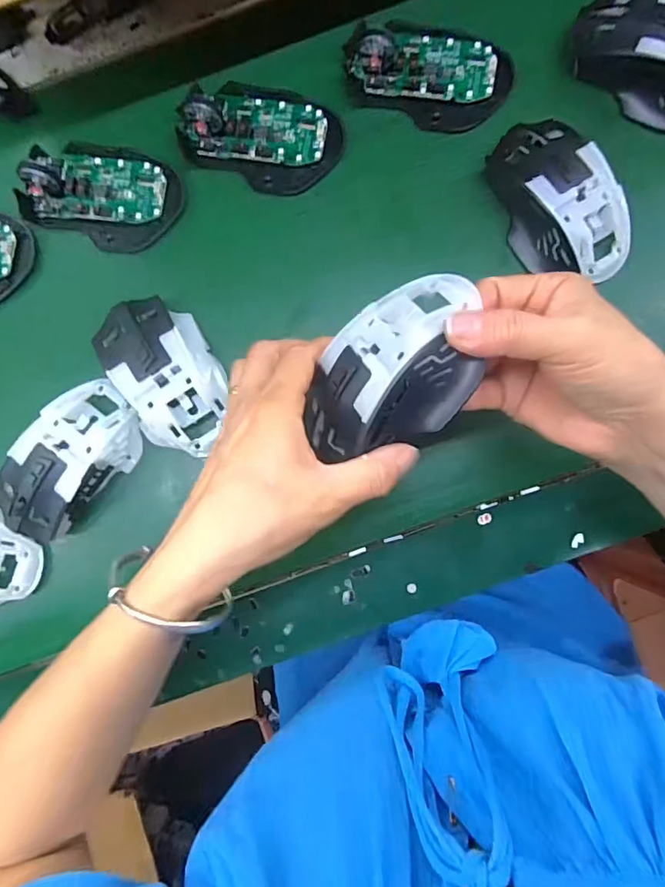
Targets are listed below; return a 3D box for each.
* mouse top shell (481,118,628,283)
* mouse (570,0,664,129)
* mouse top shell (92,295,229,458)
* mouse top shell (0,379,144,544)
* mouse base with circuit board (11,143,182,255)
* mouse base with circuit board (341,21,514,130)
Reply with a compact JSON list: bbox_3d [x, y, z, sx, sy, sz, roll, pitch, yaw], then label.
[{"bbox_3d":[0.149,-0.160,0.331,0.065,0.032,0.113,-30,87,-1],"label":"mouse top shell"},{"bbox_3d":[0.218,-0.262,0.336,0.113,0.034,0.058,36,88,2],"label":"mouse"},{"bbox_3d":[-0.109,-0.047,0.335,0.062,0.037,0.112,-33,88,-2],"label":"mouse top shell"},{"bbox_3d":[-0.178,0.011,0.335,0.060,0.033,0.109,39,88,2],"label":"mouse top shell"},{"bbox_3d":[-0.166,-0.180,0.354,0.111,0.023,0.070,11,87,1],"label":"mouse base with circuit board"},{"bbox_3d":[0.066,-0.265,0.349,0.115,0.020,0.071,20,87,1],"label":"mouse base with circuit board"}]

